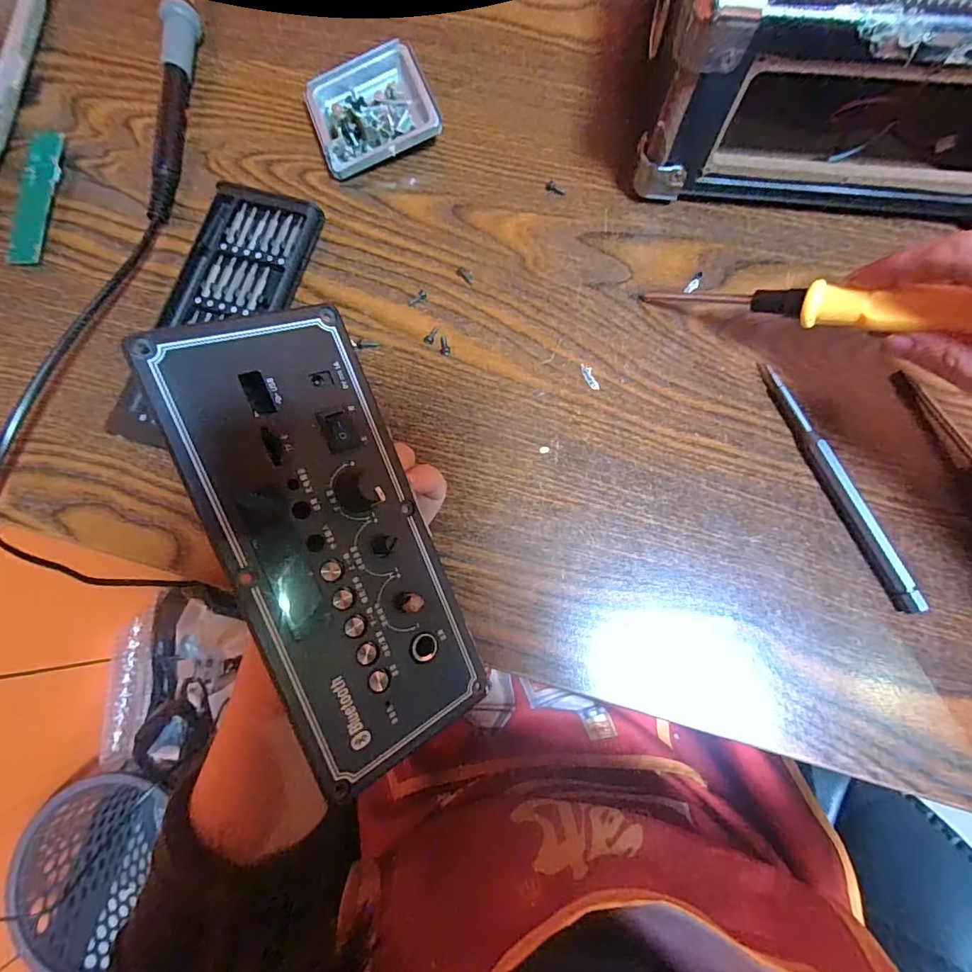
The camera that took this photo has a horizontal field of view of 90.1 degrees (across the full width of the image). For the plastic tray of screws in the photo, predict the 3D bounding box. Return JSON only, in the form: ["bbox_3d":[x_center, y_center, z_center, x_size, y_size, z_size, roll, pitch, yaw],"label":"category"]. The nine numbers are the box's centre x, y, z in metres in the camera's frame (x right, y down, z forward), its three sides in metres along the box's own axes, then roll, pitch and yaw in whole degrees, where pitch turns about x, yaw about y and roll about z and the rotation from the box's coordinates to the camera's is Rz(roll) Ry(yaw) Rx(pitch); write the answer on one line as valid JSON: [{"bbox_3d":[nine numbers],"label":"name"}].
[{"bbox_3d":[-0.068,-0.225,0.290,0.070,0.019,0.068,-19,79,-4],"label":"plastic tray of screws"}]

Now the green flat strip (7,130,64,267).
[{"bbox_3d":[-0.266,-0.171,0.287,0.017,0.006,0.086,4,79,-17],"label":"green flat strip"}]

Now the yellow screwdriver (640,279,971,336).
[{"bbox_3d":[0.142,-0.082,0.218,0.150,0.019,0.017,27,77,43],"label":"yellow screwdriver"}]

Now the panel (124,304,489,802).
[{"bbox_3d":[-0.054,0.019,0.166,0.064,0.020,0.152,-26,97,-35],"label":"panel"}]

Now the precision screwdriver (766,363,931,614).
[{"bbox_3d":[0.177,-0.001,0.244,0.009,0.012,0.134,-22,79,-4],"label":"precision screwdriver"}]

